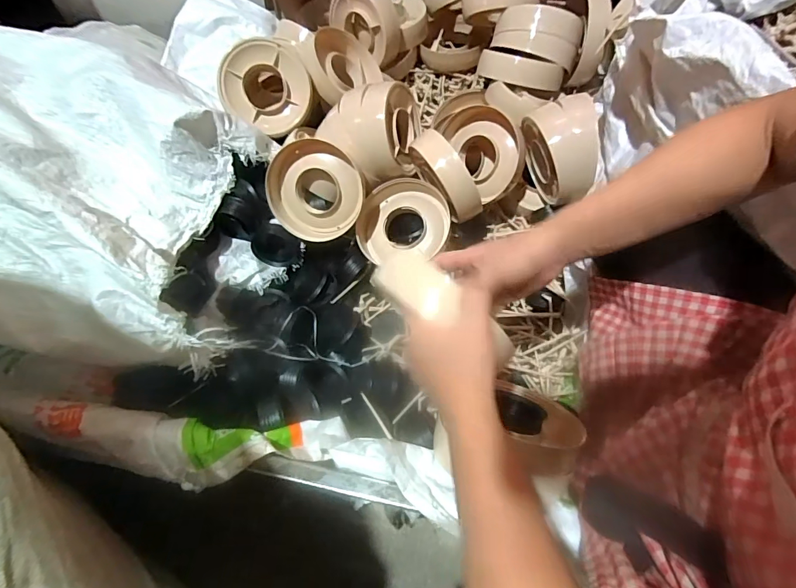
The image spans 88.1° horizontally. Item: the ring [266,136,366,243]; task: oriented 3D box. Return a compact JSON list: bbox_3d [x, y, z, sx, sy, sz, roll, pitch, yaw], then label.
[{"bbox_3d":[-0.139,-0.176,0.702,0.155,0.156,0.055,18,19,-13],"label":"ring"}]

